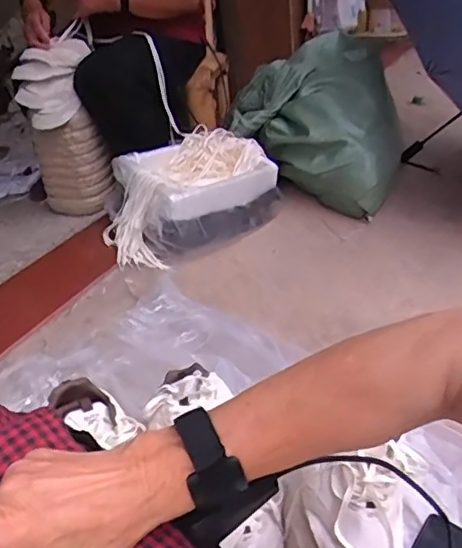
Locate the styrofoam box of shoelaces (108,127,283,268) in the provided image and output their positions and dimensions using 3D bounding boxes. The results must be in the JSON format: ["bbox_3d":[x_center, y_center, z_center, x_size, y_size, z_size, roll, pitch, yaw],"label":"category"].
[{"bbox_3d":[-0.107,-0.200,1.467,0.438,0.202,0.247,-25,36,-28],"label":"styrofoam box of shoelaces"}]

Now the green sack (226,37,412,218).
[{"bbox_3d":[0.241,-0.437,1.677,0.491,0.364,0.384,8,34,22],"label":"green sack"}]

